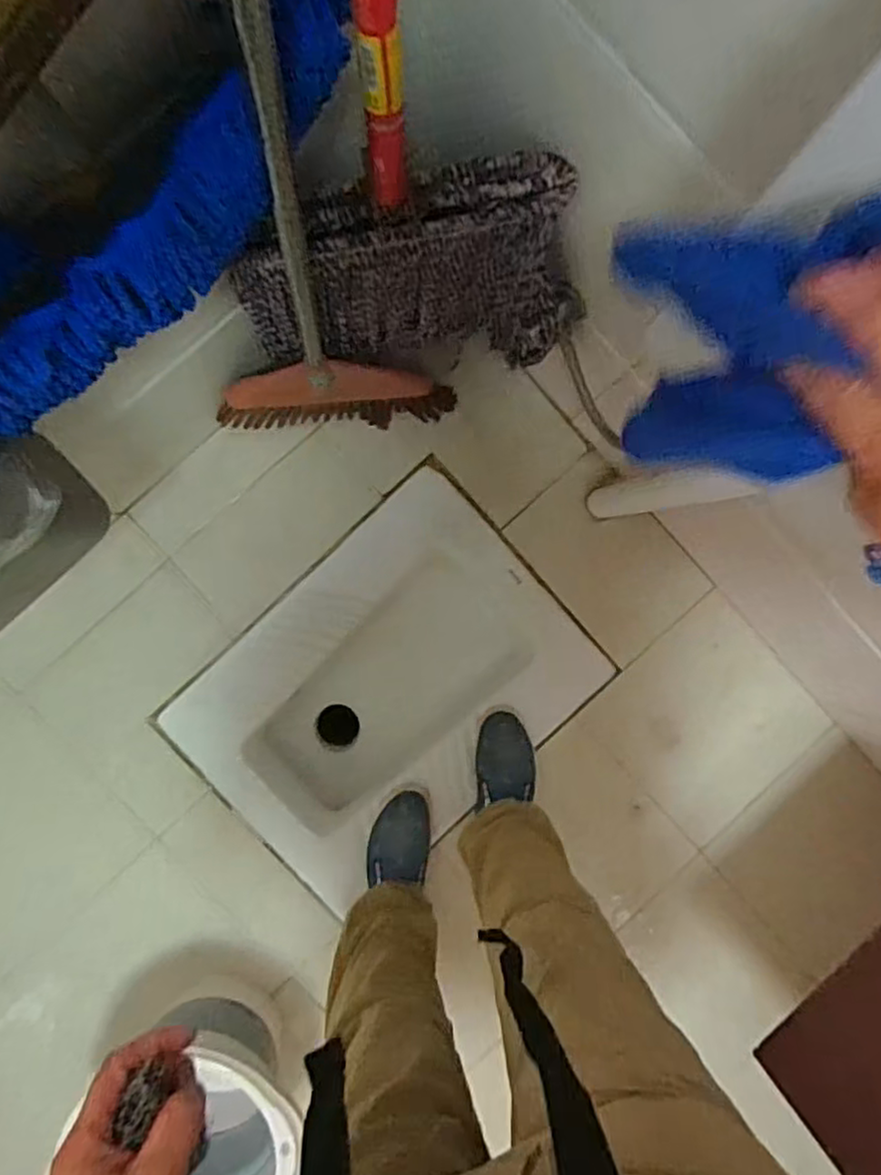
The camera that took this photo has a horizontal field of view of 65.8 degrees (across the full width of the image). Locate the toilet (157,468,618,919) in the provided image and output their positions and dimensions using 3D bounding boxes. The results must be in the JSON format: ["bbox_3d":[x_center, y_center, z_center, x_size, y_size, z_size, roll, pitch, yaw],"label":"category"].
[{"bbox_3d":[-0.082,0.159,1.109,0.571,0.200,0.419,-41,93,-2],"label":"toilet"}]

